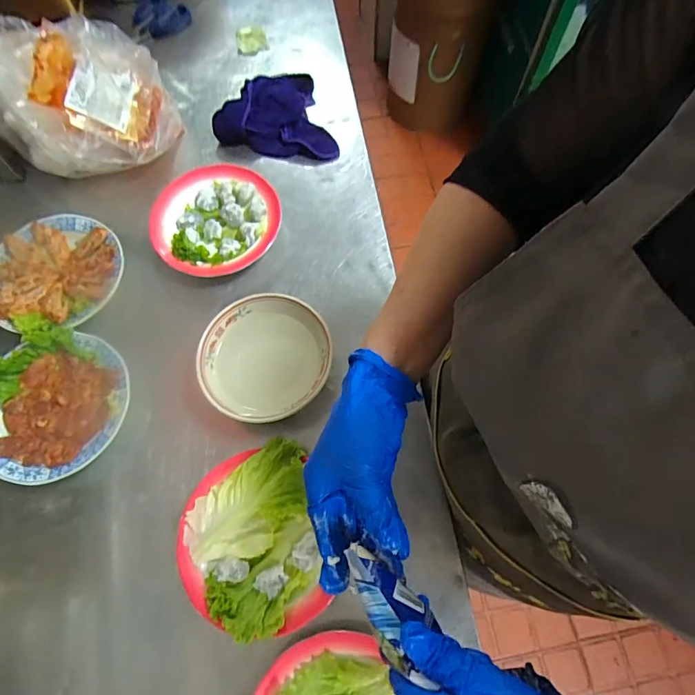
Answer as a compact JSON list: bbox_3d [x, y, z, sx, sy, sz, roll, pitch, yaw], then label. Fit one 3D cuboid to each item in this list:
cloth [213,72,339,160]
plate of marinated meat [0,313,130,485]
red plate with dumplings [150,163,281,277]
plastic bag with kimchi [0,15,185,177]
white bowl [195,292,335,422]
[{"bbox_3d":[-0.101,-0.362,0.670,0.183,0.039,0.150,6,68,3],"label":"cloth"},{"bbox_3d":[-0.331,0.062,0.497,0.161,0.048,0.167,0,68,1],"label":"plate of marinated meat"},{"bbox_3d":[-0.173,-0.167,0.585,0.164,0.030,0.158,0,68,1],"label":"red plate with dumplings"},{"bbox_3d":[-0.371,-0.338,0.599,0.218,0.132,0.179,20,70,9],"label":"plastic bag with kimchi"},{"bbox_3d":[-0.092,0.015,0.515,0.139,0.046,0.147,0,68,1],"label":"white bowl"}]

